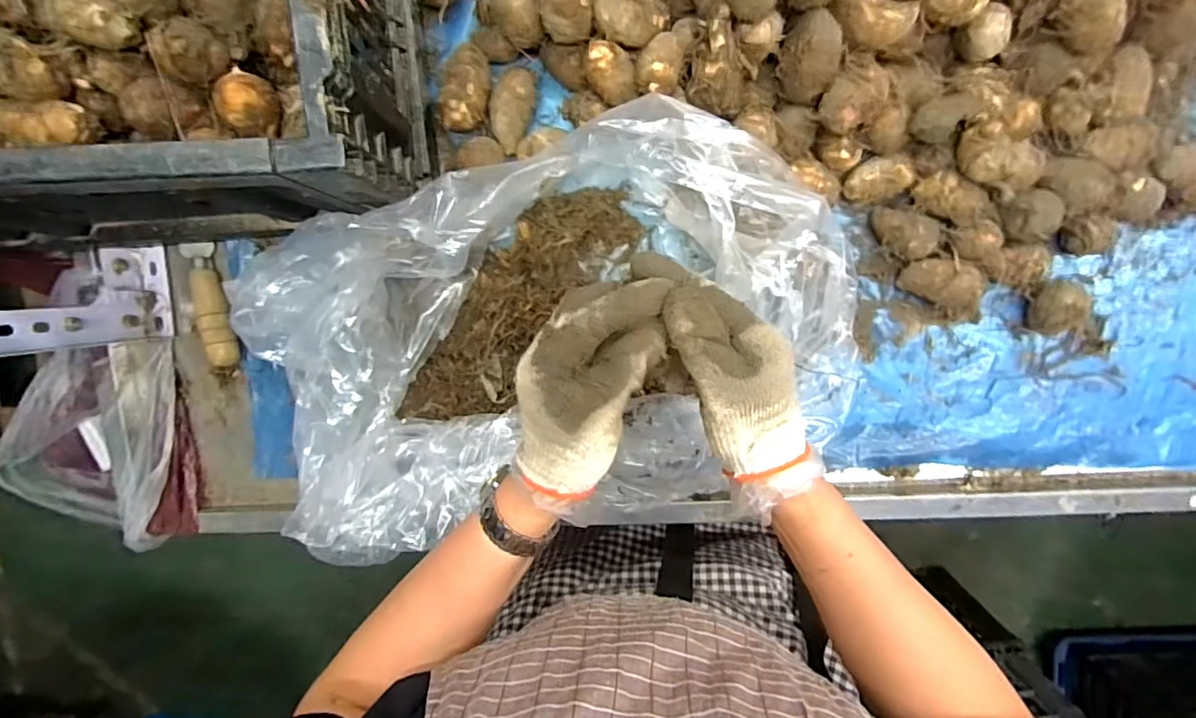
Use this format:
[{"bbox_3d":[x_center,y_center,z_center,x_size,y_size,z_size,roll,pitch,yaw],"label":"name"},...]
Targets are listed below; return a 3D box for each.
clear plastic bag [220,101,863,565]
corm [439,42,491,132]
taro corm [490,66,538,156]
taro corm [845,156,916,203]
[{"bbox_3d":[-0.031,-0.017,0.420,0.447,0.131,0.256,-19,97,7],"label":"clear plastic bag"},{"bbox_3d":[-0.106,-0.221,0.444,0.033,0.032,0.065,9,99,3],"label":"corm"},{"bbox_3d":[-0.072,-0.206,0.446,0.032,0.028,0.066,14,99,2],"label":"taro corm"},{"bbox_3d":[0.226,-0.145,0.438,0.046,0.027,0.031,-7,98,5],"label":"taro corm"}]

